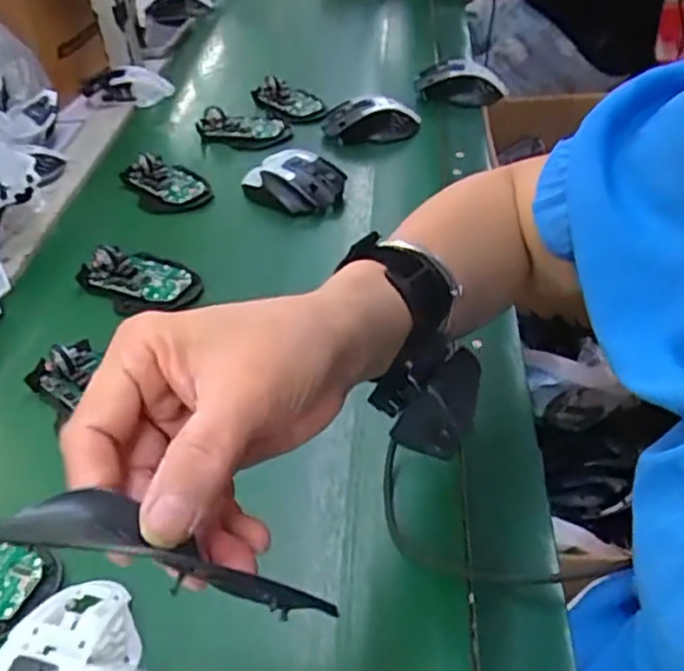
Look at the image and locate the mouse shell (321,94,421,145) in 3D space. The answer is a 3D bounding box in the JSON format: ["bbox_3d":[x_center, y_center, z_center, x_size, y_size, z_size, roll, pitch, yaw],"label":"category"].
[{"bbox_3d":[0.032,-0.249,0.793,0.110,0.039,0.053,-4,43,6],"label":"mouse shell"}]

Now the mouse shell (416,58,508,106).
[{"bbox_3d":[0.147,-0.308,0.855,0.111,0.048,0.049,-8,42,1],"label":"mouse shell"}]

